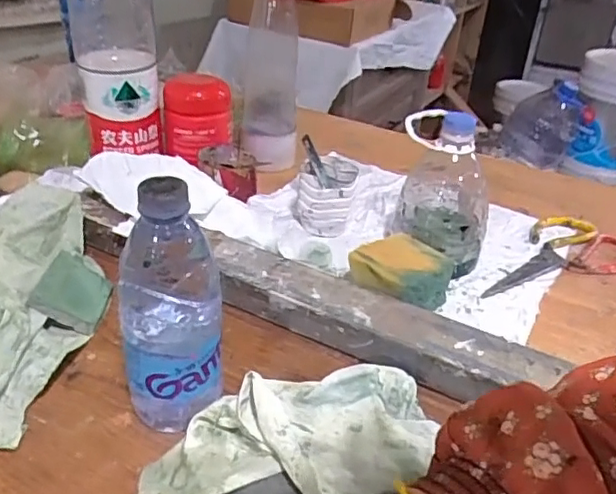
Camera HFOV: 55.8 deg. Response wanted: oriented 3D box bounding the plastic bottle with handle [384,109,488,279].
[{"bbox_3d":[0.146,-0.063,0.633,0.091,0.165,0.111,-2,33,-11],"label":"plastic bottle with handle"}]

